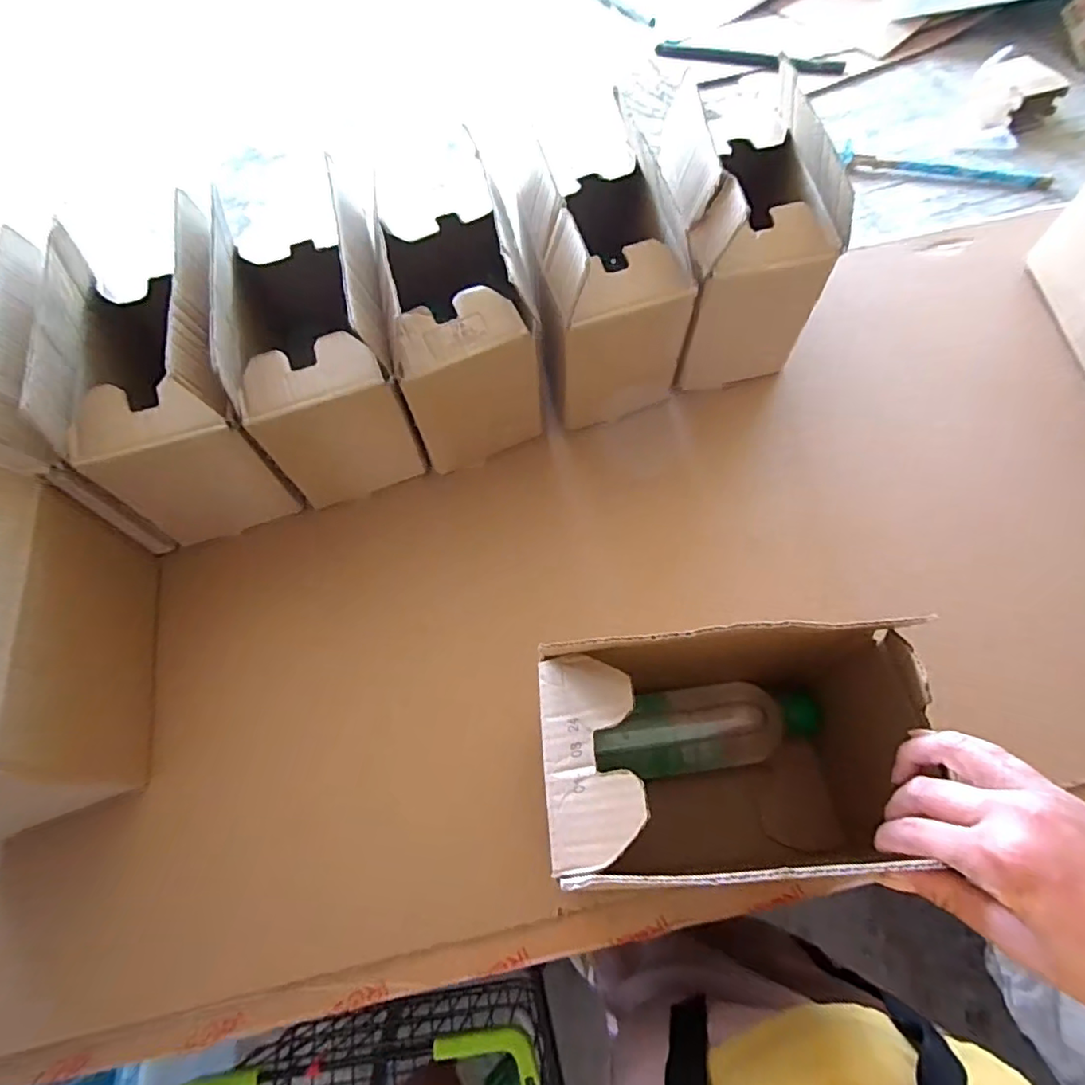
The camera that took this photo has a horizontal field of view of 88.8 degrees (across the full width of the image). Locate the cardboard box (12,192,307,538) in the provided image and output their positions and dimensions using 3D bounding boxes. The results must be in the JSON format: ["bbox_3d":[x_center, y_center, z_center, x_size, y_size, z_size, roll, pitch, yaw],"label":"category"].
[{"bbox_3d":[-0.345,-0.151,0.540,0.159,0.218,0.203,-17,65,-6],"label":"cardboard box"}]

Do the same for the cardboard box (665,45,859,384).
[{"bbox_3d":[0.205,-0.318,0.591,0.146,0.208,0.209,-6,64,-1],"label":"cardboard box"}]

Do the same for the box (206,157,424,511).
[{"bbox_3d":[-0.229,-0.218,0.575,0.149,0.218,0.281,-13,64,-4],"label":"box"}]

